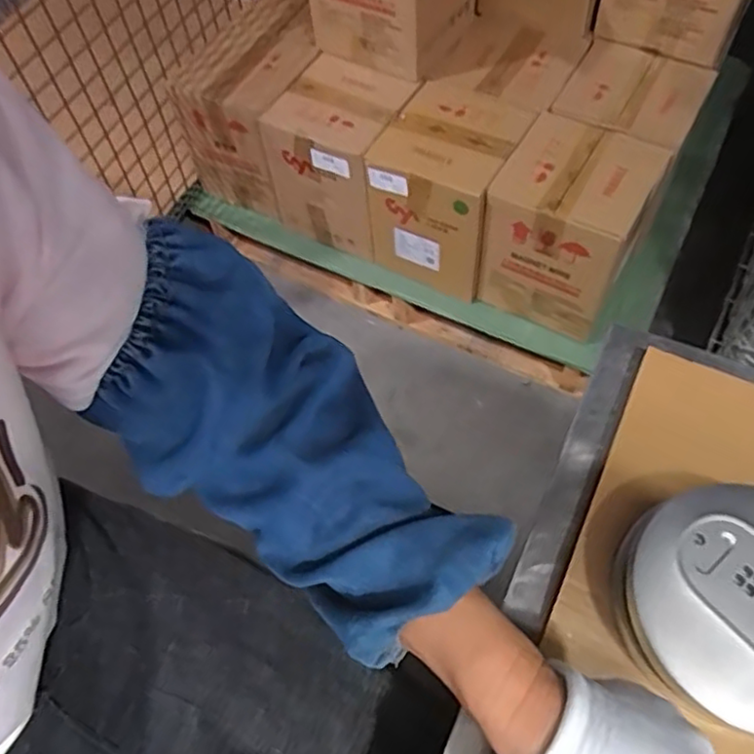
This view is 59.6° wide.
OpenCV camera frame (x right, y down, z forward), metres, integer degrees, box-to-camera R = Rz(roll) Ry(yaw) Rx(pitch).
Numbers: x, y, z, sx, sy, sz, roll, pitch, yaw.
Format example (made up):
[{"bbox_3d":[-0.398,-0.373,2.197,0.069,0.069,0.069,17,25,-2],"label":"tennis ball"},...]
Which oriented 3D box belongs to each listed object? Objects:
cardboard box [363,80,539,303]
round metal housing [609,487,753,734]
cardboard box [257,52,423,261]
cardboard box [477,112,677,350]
[{"bbox_3d":[0.131,-0.347,1.219,0.217,0.255,0.229,22,63,17],"label":"cardboard box"},{"bbox_3d":[0.212,0.133,0.378,0.134,0.052,0.125,-2,58,3],"label":"round metal housing"},{"bbox_3d":[-0.063,-0.427,1.284,0.218,0.246,0.213,23,63,18],"label":"cardboard box"},{"bbox_3d":[0.337,-0.264,1.162,0.229,0.254,0.228,25,63,19],"label":"cardboard box"}]

